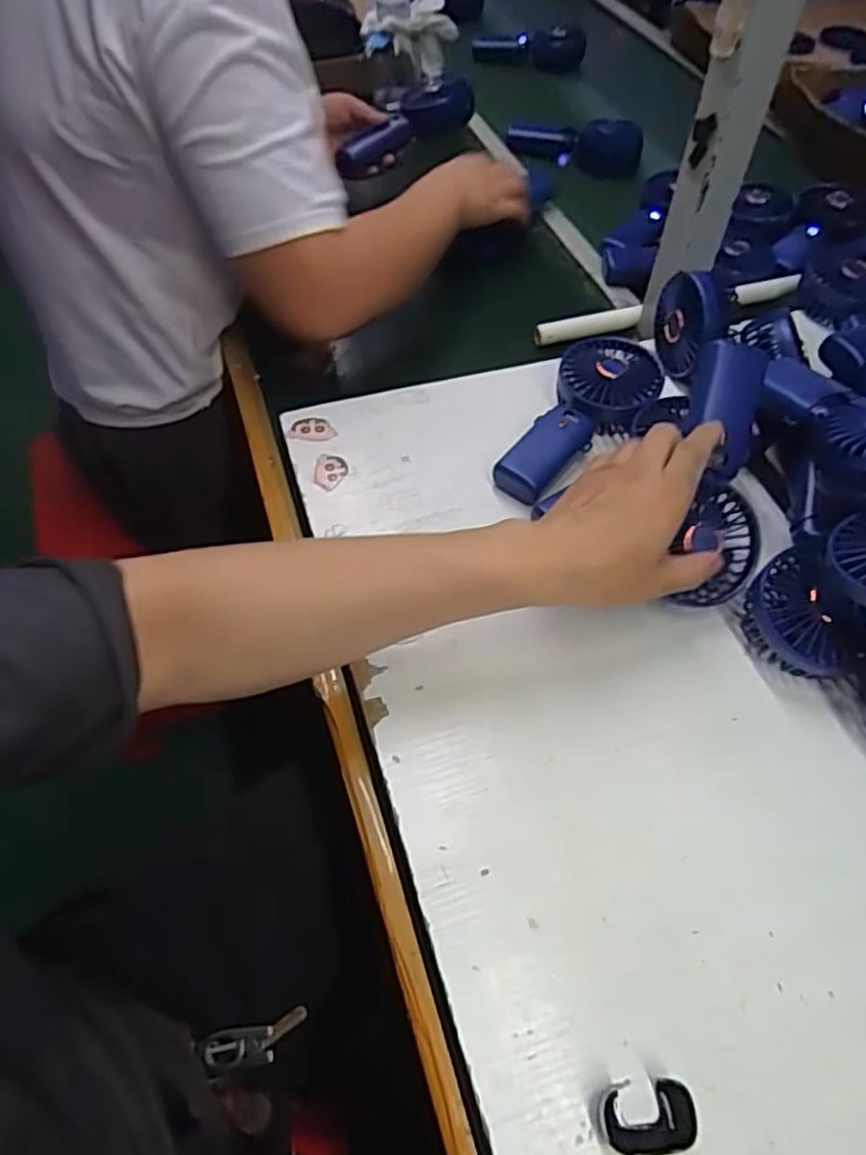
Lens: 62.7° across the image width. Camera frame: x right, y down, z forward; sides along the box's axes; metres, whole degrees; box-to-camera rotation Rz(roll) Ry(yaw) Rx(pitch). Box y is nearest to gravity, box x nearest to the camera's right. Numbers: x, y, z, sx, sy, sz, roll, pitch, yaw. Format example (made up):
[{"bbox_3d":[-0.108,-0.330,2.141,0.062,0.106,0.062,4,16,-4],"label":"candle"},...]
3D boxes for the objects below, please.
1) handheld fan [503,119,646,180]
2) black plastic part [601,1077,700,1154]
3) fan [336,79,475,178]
[{"bbox_3d":[0.195,-0.596,0.985,0.179,0.068,0.049,8,54,4],"label":"handheld fan"},{"bbox_3d":[0.100,0.250,0.328,0.040,0.019,0.028,-3,54,-5],"label":"black plastic part"},{"bbox_3d":[-0.033,-0.533,0.849,0.177,0.052,0.040,-32,60,-5],"label":"fan"}]

